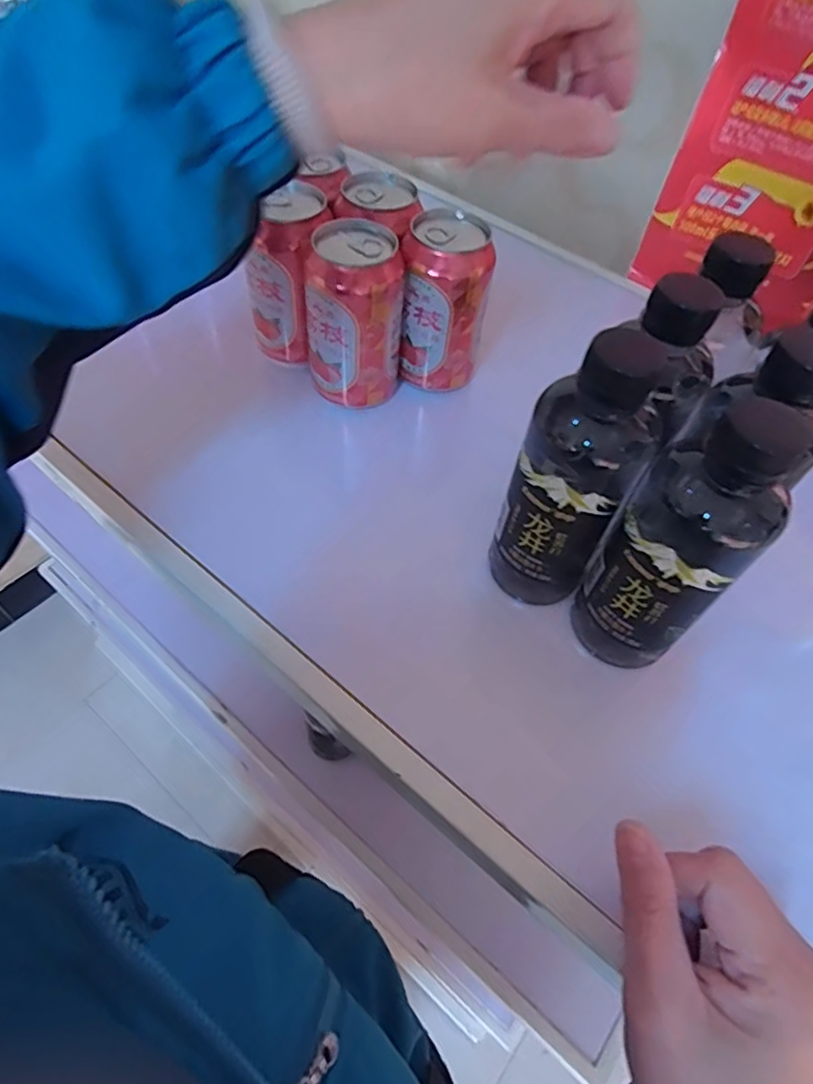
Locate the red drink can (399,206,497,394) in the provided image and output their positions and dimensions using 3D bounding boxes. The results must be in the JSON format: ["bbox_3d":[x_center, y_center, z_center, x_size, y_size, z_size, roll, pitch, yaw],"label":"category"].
[{"bbox_3d":[0.027,-0.167,0.436,0.058,0.111,0.054,2,54,-3],"label":"red drink can"}]

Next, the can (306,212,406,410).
[{"bbox_3d":[-0.033,-0.153,0.419,0.058,0.108,0.056,2,54,-3],"label":"can"}]

